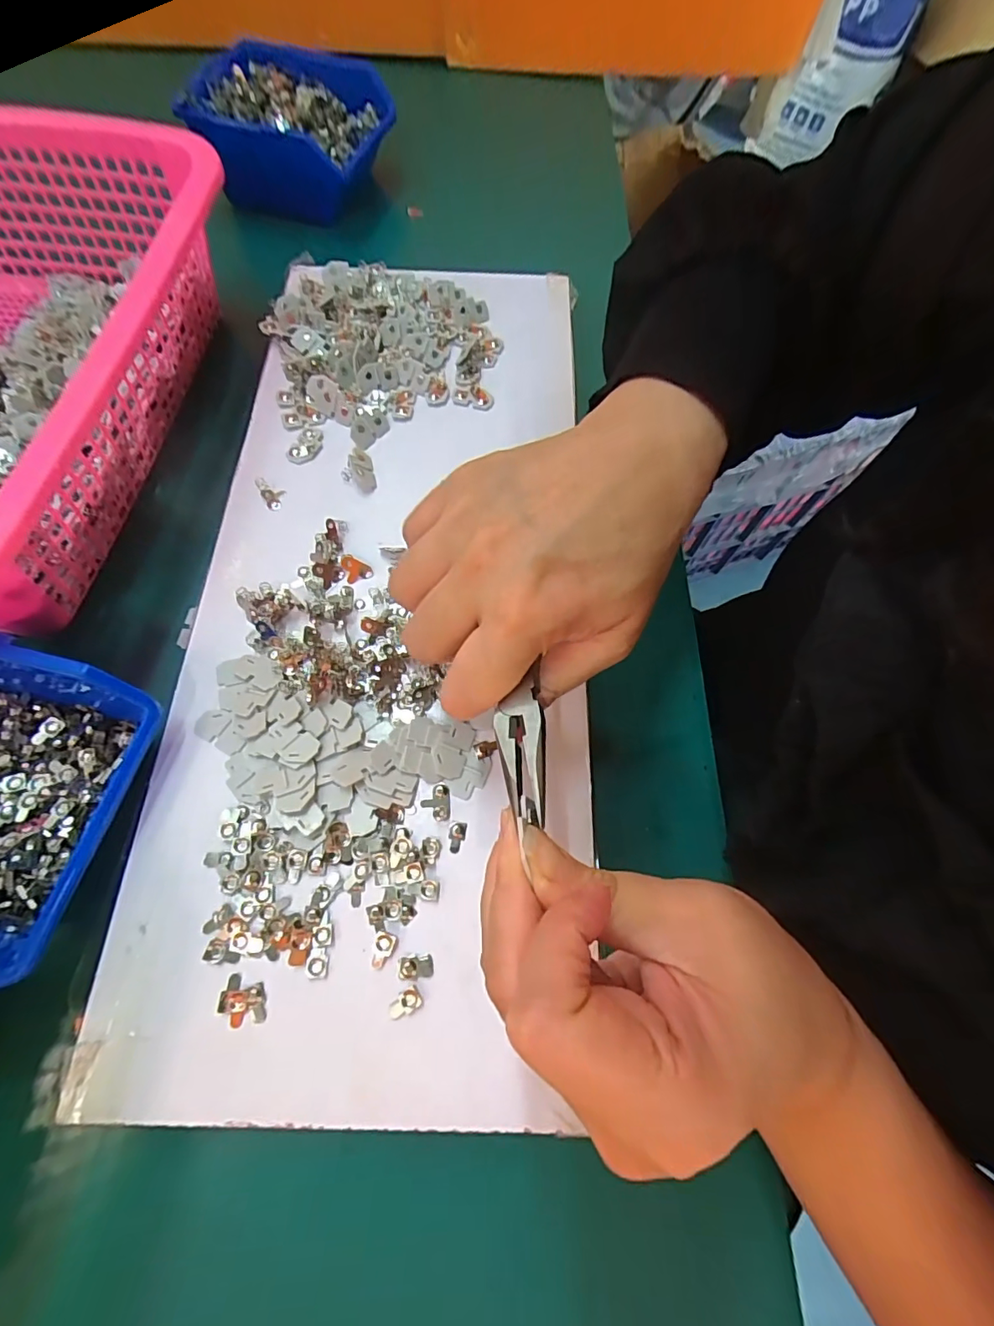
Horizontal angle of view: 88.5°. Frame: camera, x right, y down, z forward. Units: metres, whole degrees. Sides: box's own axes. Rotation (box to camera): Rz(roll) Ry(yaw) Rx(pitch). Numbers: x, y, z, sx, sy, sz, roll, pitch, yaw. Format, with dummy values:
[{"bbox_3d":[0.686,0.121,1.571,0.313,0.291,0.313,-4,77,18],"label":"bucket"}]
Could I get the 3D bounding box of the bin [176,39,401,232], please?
[{"bbox_3d":[-0.161,-0.440,0.425,0.118,0.068,0.136,17,69,4],"label":"bin"}]

